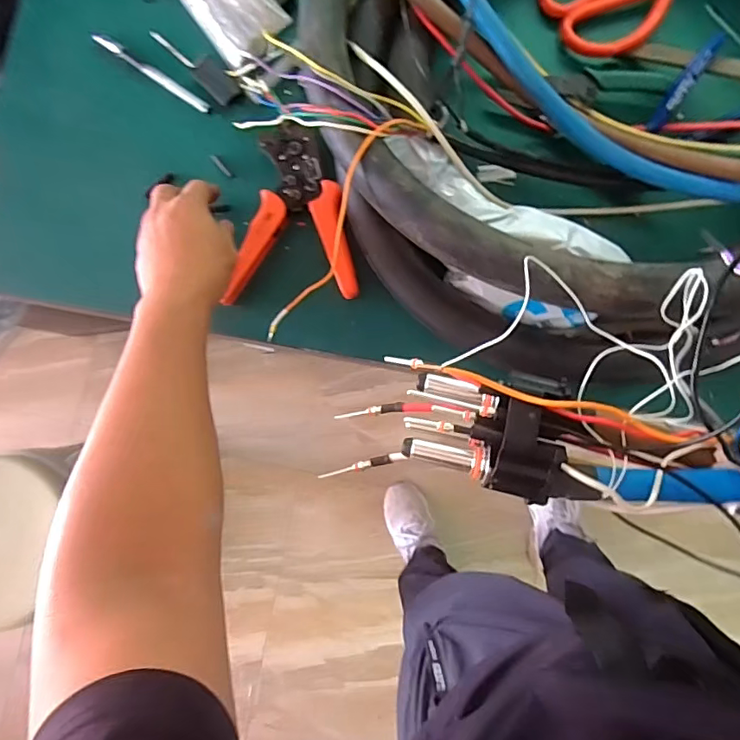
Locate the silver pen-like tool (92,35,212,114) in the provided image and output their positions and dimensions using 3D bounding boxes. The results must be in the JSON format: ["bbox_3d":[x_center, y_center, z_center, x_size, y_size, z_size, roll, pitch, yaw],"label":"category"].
[{"bbox_3d":[-0.217,-0.296,0.518,0.147,0.005,0.012,36,87,7],"label":"silver pen-like tool"}]

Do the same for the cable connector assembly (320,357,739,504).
[{"bbox_3d":[0.141,0.034,0.250,0.301,0.053,0.070,5,84,4],"label":"cable connector assembly"}]

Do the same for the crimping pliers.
[{"bbox_3d":[-0.070,-0.148,0.477,0.114,0.024,0.167,0,84,4],"label":"crimping pliers"}]

